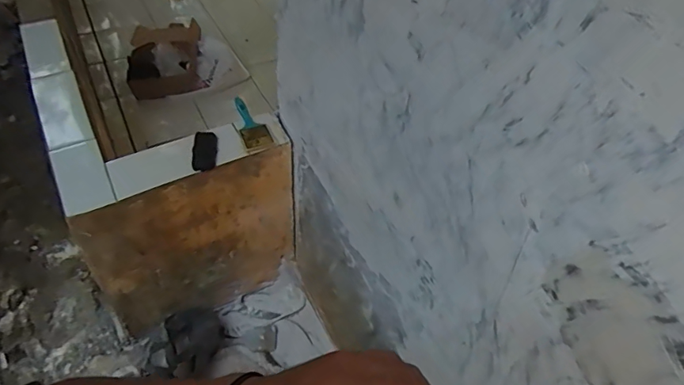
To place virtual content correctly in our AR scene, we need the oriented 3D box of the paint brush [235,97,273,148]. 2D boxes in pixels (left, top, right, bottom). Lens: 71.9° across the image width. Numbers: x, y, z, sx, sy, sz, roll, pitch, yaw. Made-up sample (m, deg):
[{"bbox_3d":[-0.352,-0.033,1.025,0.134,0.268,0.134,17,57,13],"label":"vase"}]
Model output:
[{"bbox_3d":[-0.229,-0.175,1.168,0.064,0.024,0.167,-19,50,-17],"label":"paint brush"}]

